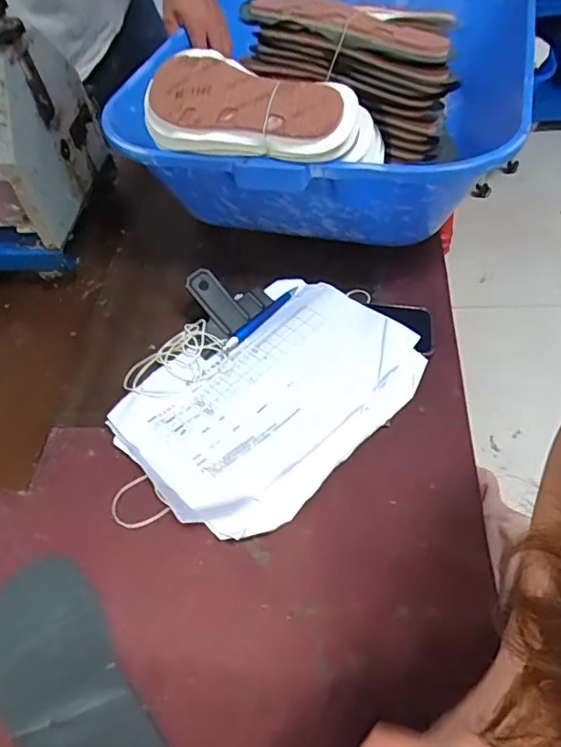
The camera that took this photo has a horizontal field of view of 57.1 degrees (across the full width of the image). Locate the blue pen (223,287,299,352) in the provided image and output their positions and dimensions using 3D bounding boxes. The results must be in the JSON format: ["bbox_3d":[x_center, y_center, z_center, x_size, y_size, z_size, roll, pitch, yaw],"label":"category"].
[{"bbox_3d":[-0.020,-0.069,0.627,0.018,0.010,0.129,33,62,27],"label":"blue pen"}]

